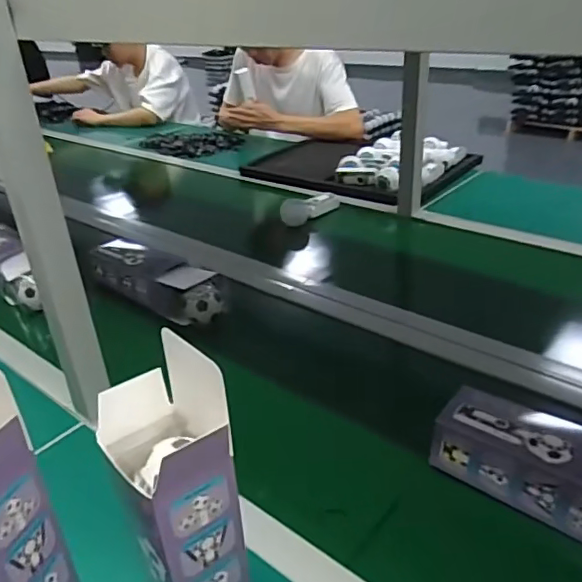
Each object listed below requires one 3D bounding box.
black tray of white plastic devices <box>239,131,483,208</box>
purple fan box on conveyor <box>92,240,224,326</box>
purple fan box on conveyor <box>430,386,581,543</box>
[{"bbox_3d":[0.187,-0.363,1.543,0.532,0.080,0.386,18,34,31],"label":"black tray of white plastic devices"},{"bbox_3d":[-0.240,-0.024,0.983,0.287,0.068,0.085,20,35,33],"label":"purple fan box on conveyor"},{"bbox_3d":[0.291,0.187,0.558,0.286,0.073,0.090,18,35,31],"label":"purple fan box on conveyor"}]

